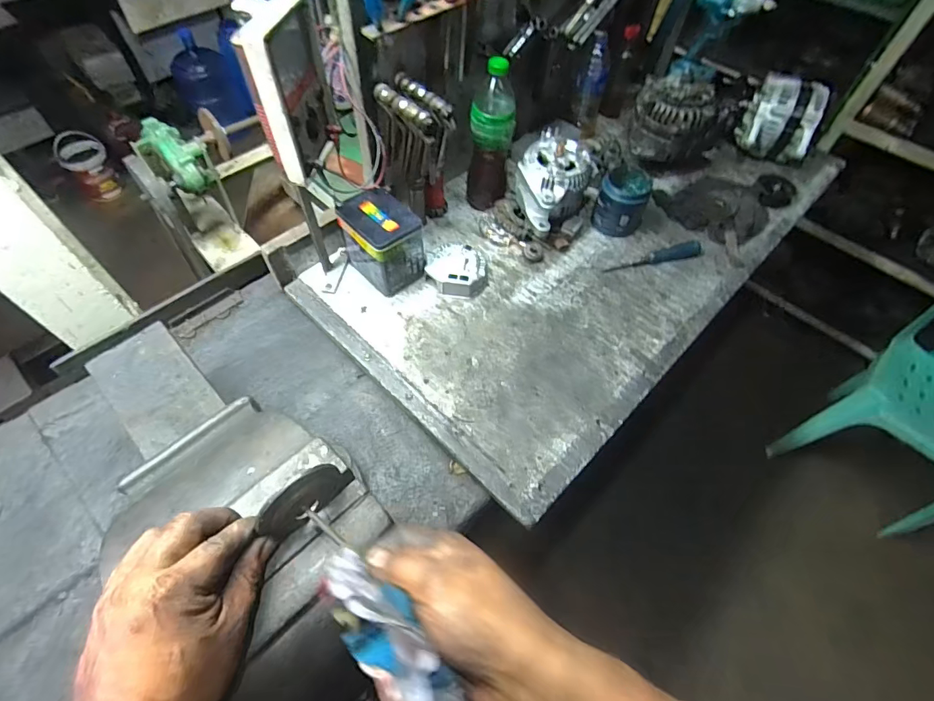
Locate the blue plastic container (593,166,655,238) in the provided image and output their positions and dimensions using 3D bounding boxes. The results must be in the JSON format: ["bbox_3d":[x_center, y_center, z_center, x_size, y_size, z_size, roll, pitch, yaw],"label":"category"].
[{"bbox_3d":[0.301,-0.288,0.881,0.093,0.088,0.102,21,58,11],"label":"blue plastic container"}]

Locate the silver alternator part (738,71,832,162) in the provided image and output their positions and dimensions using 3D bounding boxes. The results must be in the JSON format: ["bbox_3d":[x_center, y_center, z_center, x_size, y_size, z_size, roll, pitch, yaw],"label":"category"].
[{"bbox_3d":[0.676,-0.490,0.990,0.138,0.145,0.119,20,58,11],"label":"silver alternator part"}]

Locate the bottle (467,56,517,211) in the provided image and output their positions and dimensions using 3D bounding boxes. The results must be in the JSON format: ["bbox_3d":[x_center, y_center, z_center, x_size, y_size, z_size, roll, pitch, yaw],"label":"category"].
[{"bbox_3d":[0.042,-0.378,0.829,0.082,0.262,0.070,2,57,-1],"label":"bottle"}]

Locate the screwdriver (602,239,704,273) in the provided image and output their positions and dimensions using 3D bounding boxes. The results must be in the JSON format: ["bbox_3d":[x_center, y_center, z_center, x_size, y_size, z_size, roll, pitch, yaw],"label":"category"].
[{"bbox_3d":[0.353,-0.179,0.864,0.185,0.029,0.032,-6,57,-6],"label":"screwdriver"}]

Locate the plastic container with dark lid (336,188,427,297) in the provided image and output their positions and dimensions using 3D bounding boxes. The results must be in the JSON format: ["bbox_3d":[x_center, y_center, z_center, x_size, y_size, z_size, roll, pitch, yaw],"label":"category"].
[{"bbox_3d":[-0.147,-0.190,0.781,0.093,0.121,0.130,-35,65,-22],"label":"plastic container with dark lid"}]

